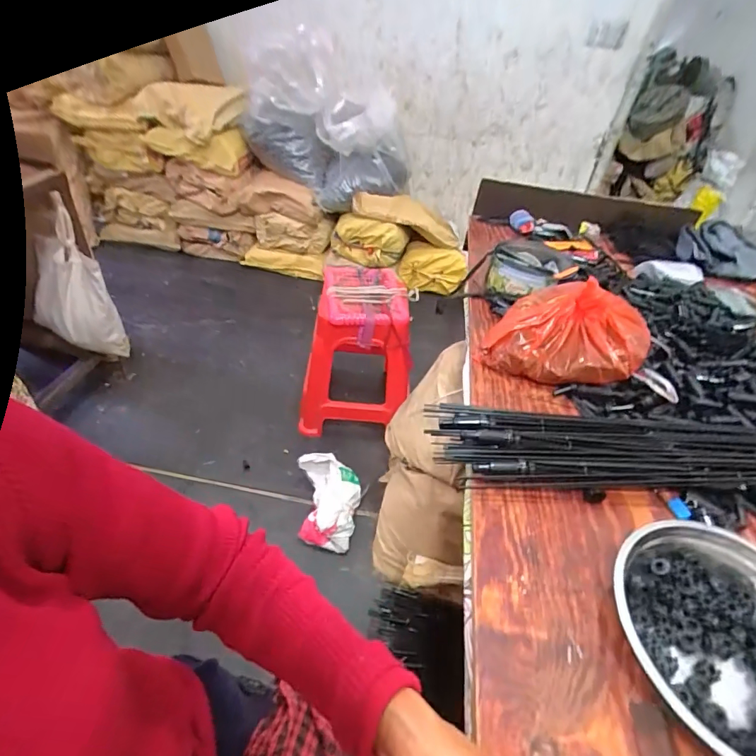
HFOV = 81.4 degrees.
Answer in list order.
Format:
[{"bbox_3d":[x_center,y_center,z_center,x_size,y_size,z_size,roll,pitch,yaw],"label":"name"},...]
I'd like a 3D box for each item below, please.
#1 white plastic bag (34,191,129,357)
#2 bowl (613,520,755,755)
[{"bbox_3d":[-0.953,-0.267,1.360,0.202,0.461,0.161,-26,50,-33],"label":"white plastic bag"},{"bbox_3d":[0.336,0.244,0.412,0.192,0.065,0.220,1,40,-8],"label":"bowl"}]

